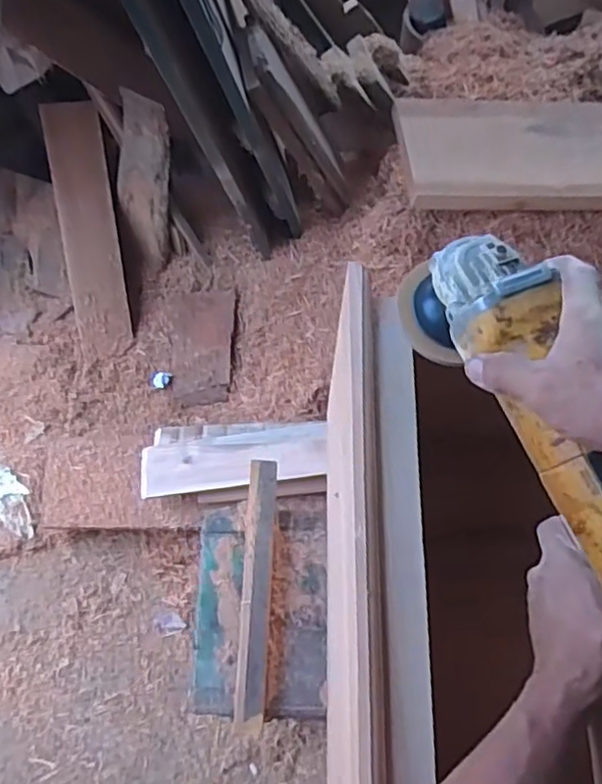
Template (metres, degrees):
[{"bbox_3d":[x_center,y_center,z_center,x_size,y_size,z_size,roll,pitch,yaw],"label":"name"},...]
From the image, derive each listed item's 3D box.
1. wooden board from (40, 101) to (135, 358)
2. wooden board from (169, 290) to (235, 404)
[{"bbox_3d":[-0.446,-0.332,1.347,0.112,0.033,0.505,-7,109,-11],"label":"wooden board"},{"bbox_3d":[-0.220,-0.097,1.382,0.148,0.015,0.246,-1,78,14],"label":"wooden board"}]

